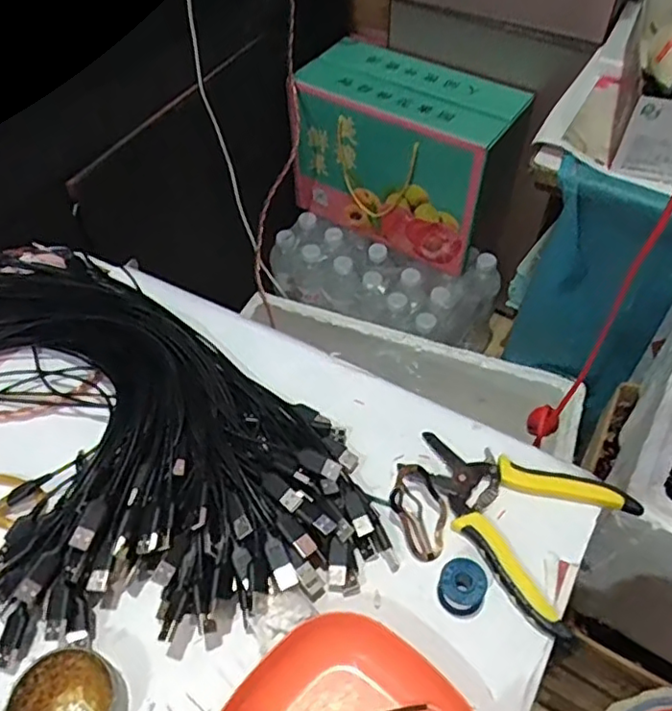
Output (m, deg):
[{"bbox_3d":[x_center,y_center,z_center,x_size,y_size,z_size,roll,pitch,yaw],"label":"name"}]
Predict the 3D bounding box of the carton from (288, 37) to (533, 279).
[{"bbox_3d":[0.112,-0.308,1.019,0.326,0.253,0.170,32,59,22],"label":"carton"}]

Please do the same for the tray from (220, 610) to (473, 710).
[{"bbox_3d":[0.002,0.227,0.364,0.138,0.027,0.132,-37,61,-25],"label":"tray"}]

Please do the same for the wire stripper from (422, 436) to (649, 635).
[{"bbox_3d":[0.136,0.104,0.467,0.114,0.014,0.158,-31,59,-22],"label":"wire stripper"}]

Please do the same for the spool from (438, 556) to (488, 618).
[{"bbox_3d":[0.084,0.154,0.423,0.030,0.026,0.029,0,53,0],"label":"spool"}]

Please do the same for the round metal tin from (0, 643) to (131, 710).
[{"bbox_3d":[-0.162,0.213,0.383,0.062,0.026,0.064,0,53,0],"label":"round metal tin"}]

